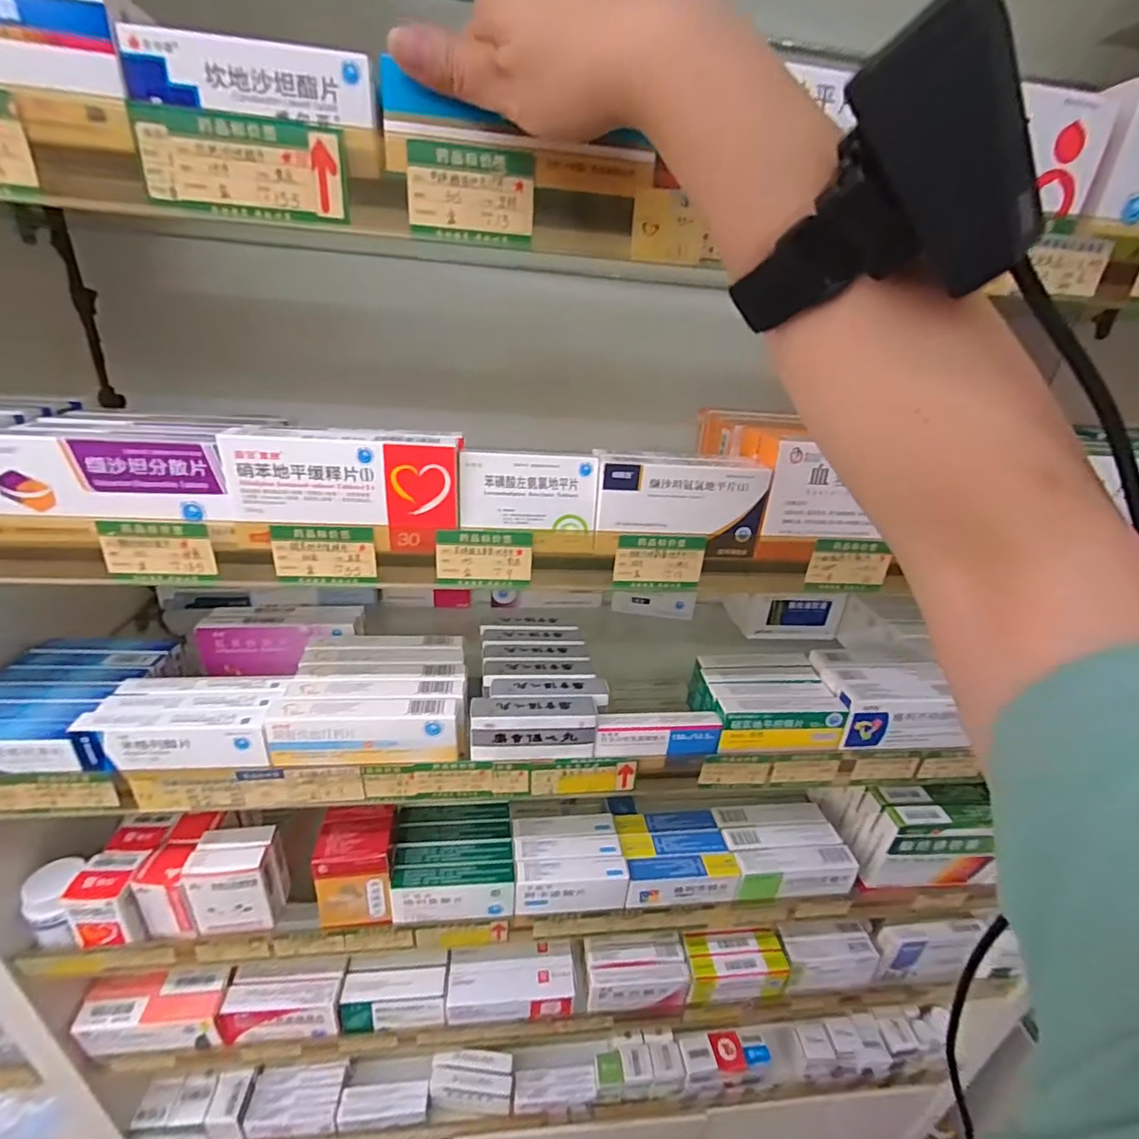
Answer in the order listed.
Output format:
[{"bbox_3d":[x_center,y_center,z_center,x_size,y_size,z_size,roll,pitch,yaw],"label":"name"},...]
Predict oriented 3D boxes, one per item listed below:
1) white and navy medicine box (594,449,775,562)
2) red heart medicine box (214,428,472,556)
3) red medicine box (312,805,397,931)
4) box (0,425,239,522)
[{"bbox_3d":[0.072,-0.045,0.358,0.110,0.061,0.028,3,25,-6],"label":"white and navy medicine box"},{"bbox_3d":[-0.132,-0.048,0.324,0.129,0.068,0.018,1,26,-11],"label":"red heart medicine box"},{"bbox_3d":[-0.192,0.271,0.490,0.064,0.090,0.049,2,25,-8],"label":"red medicine box"},{"bbox_3d":[-0.264,-0.055,0.311,0.135,0.046,0.022,2,25,-7],"label":"box"}]

